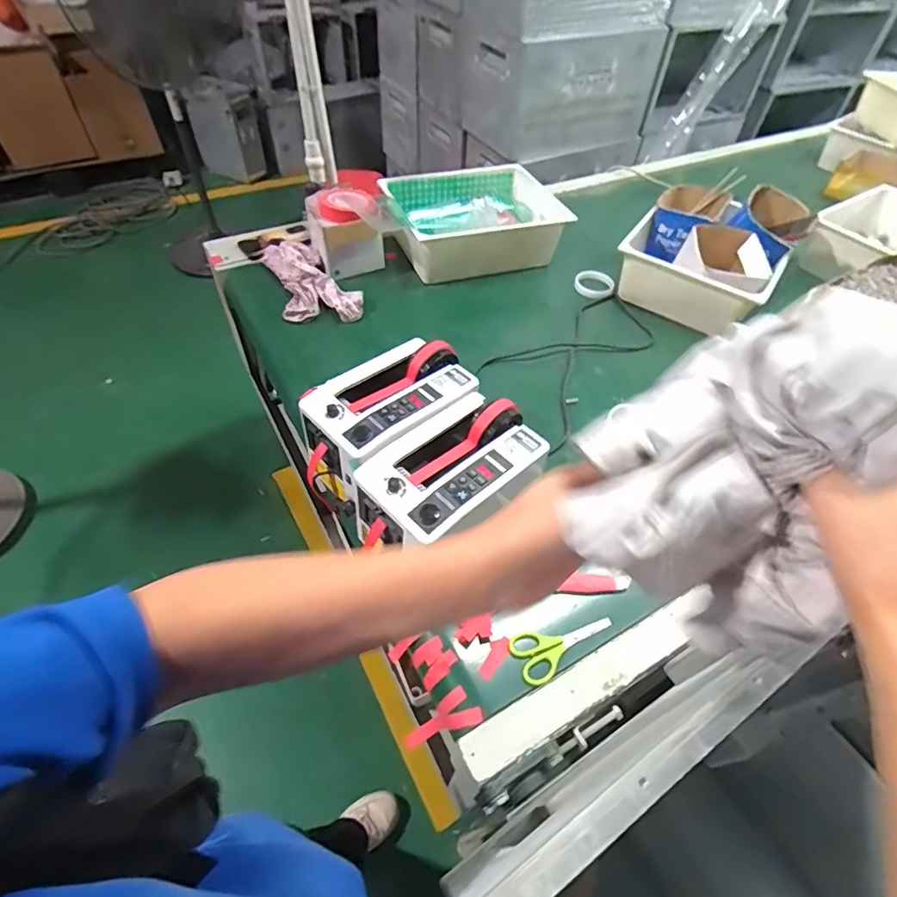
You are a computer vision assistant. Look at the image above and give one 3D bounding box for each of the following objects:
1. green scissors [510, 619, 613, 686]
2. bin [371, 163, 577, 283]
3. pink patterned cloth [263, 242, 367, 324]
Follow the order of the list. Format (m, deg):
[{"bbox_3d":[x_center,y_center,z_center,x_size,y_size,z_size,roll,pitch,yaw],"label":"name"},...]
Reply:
[{"bbox_3d":[0.138,0.230,0.612,0.128,0.006,0.057,-20,55,-19],"label":"green scissors"},{"bbox_3d":[0.061,-0.529,1.181,0.388,0.108,0.287,-15,53,-15],"label":"bin"},{"bbox_3d":[-0.280,-0.349,1.044,0.156,0.040,0.265,-16,54,-16],"label":"pink patterned cloth"}]

